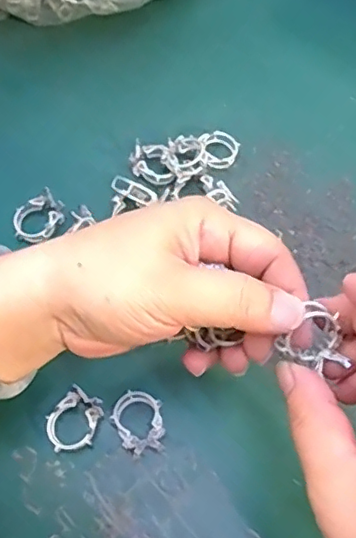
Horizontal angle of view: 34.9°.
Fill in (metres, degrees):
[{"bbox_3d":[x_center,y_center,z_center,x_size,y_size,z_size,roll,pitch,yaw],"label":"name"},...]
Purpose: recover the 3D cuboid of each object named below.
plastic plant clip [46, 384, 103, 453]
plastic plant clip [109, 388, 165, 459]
[{"bbox_3d":[-0.054,0.080,0.294,0.024,0.011,0.032,28,69,9],"label":"plastic plant clip"},{"bbox_3d":[-0.020,0.080,0.295,0.025,0.012,0.033,-13,68,-8],"label":"plastic plant clip"}]

